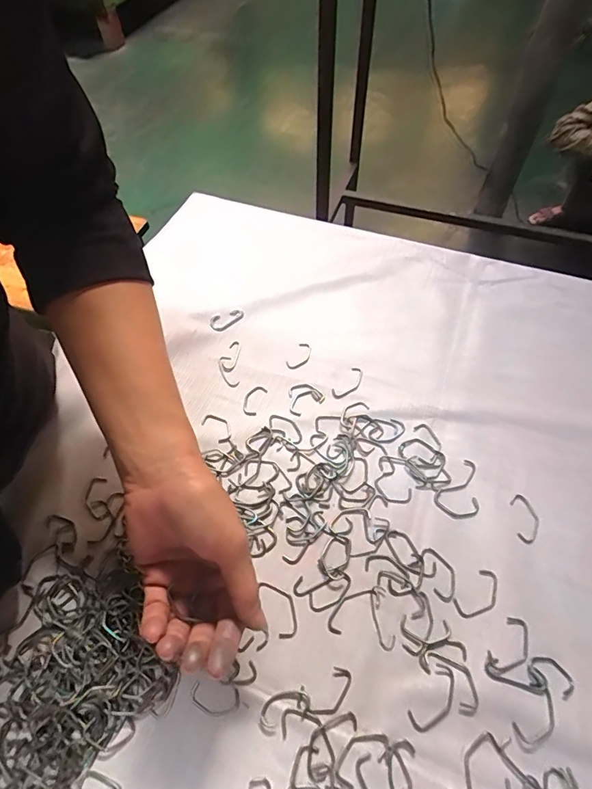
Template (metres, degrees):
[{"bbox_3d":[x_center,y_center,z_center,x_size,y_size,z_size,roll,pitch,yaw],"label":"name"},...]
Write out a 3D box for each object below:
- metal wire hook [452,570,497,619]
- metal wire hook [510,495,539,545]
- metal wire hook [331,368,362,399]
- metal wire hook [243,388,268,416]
[{"bbox_3d":[0.133,0.146,0.323,0.040,0.004,0.021,-35,62,-20],"label":"metal wire hook"},{"bbox_3d":[0.183,0.098,0.353,0.019,0.004,0.038,3,56,4],"label":"metal wire hook"},{"bbox_3d":[0.051,-0.009,0.431,0.018,0.004,0.042,34,63,22],"label":"metal wire hook"},{"bbox_3d":[-0.040,0.005,0.422,0.016,0.004,0.032,17,58,13],"label":"metal wire hook"}]

